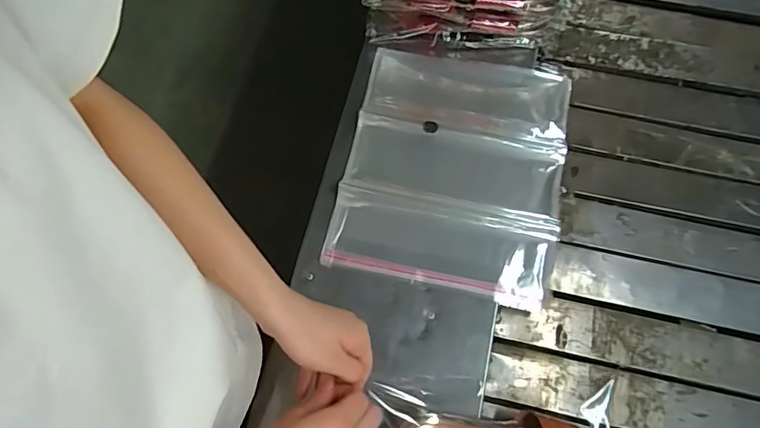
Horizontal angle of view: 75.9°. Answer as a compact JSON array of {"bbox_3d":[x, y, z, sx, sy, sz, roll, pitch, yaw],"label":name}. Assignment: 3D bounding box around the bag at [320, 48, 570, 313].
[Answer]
[{"bbox_3d":[0.091,-0.061,0.600,0.257,0.021,0.303,11,72,6],"label":"bag"}]

